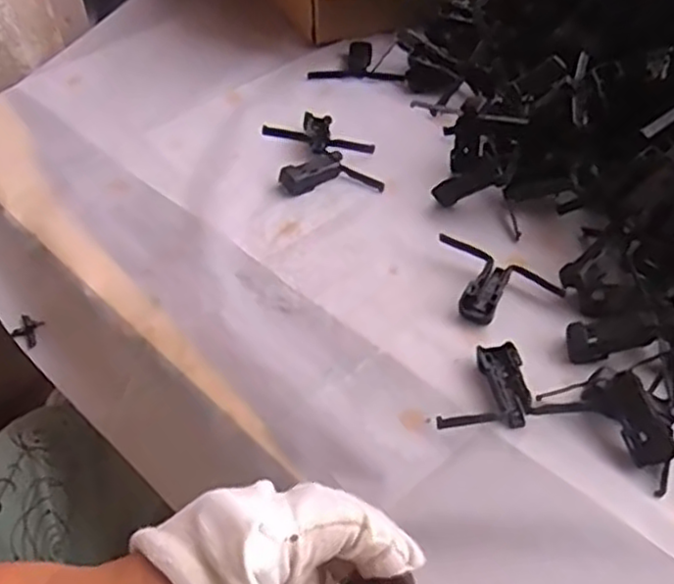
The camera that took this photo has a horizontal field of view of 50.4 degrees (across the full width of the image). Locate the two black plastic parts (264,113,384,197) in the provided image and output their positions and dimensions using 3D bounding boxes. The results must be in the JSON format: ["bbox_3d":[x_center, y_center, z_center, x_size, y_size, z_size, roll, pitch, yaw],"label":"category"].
[{"bbox_3d":[-0.012,-0.108,0.533,0.078,0.026,0.079,-5,48,-4],"label":"two black plastic parts"}]

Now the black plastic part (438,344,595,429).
[{"bbox_3d":[0.076,0.051,0.385,0.049,0.012,0.048,-3,48,-2],"label":"black plastic part"}]

